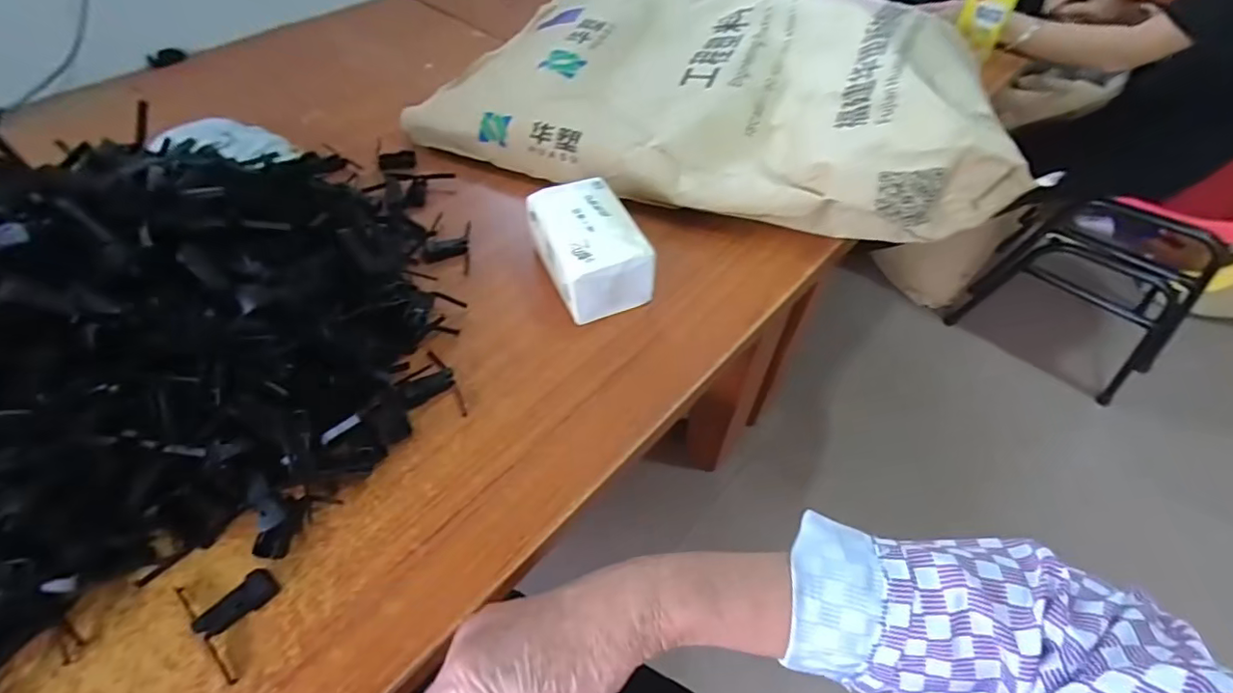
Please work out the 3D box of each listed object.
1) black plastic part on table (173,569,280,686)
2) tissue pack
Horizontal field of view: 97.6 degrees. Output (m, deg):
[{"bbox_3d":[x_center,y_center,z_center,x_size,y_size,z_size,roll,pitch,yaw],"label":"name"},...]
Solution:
[{"bbox_3d":[-0.261,0.176,0.369,0.079,0.014,0.051,37,59,22],"label":"black plastic part on table"},{"bbox_3d":[-0.029,-0.102,0.553,0.089,0.079,0.134,-19,56,-17],"label":"tissue pack"}]

